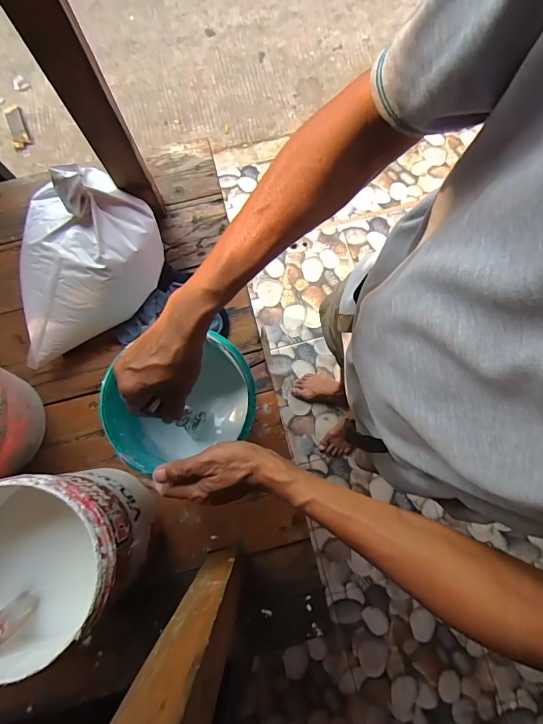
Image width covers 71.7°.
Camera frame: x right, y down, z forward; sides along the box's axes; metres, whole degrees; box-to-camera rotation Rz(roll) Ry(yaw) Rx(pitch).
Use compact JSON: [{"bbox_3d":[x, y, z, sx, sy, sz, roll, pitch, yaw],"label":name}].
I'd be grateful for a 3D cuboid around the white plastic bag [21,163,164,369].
[{"bbox_3d":[-0.279,-0.150,0.539,0.242,0.132,0.212,-27,80,-4],"label":"white plastic bag"}]

